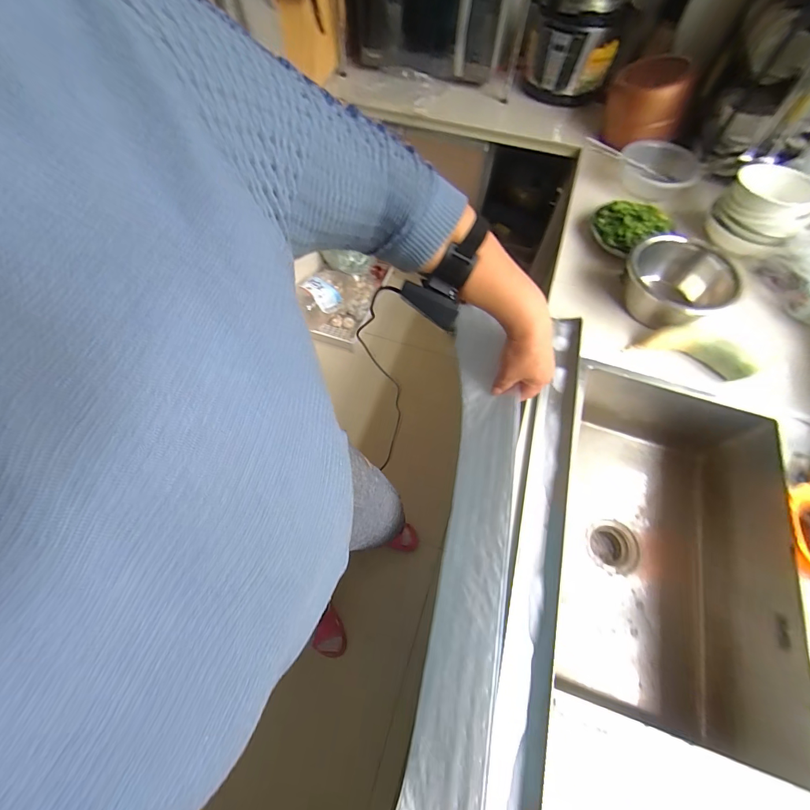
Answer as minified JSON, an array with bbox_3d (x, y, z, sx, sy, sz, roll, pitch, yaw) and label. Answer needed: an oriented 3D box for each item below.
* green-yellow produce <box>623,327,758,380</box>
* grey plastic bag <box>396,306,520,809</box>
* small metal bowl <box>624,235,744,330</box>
[{"bbox_3d":[0.575,-0.112,0.731,0.217,0.061,0.075,25,65,12],"label":"green-yellow produce"},{"bbox_3d":[0.057,0.206,0.438,0.115,0.087,0.675,11,68,5],"label":"grey plastic bag"},{"bbox_3d":[0.570,-0.254,0.776,0.187,0.121,0.207,-29,66,-15],"label":"small metal bowl"}]

